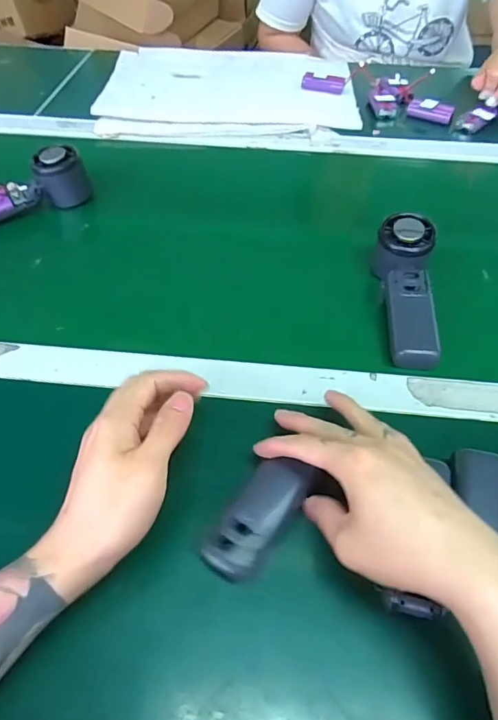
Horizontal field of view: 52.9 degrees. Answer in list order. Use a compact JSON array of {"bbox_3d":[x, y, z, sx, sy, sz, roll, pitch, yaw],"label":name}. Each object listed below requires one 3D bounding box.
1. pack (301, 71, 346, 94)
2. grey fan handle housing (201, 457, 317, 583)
[{"bbox_3d":[0.120,-0.445,0.809,0.068,0.027,0.030,7,49,5],"label":"pack"},{"bbox_3d":[0.006,0.109,0.350,0.038,0.021,0.090,31,64,22],"label":"grey fan handle housing"}]

